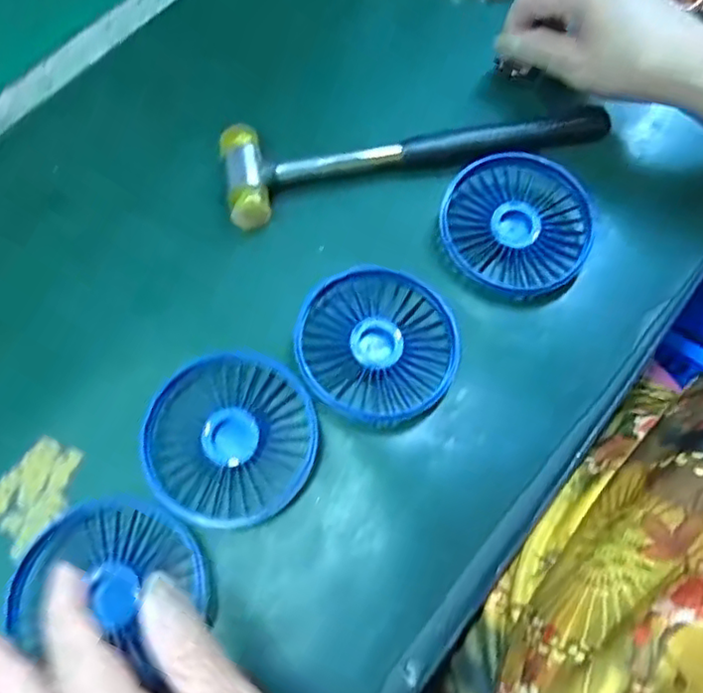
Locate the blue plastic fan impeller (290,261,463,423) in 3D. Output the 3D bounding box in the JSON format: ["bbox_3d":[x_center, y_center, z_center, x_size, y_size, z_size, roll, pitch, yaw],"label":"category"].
[{"bbox_3d":[0.014,-0.003,0.344,0.087,0.018,0.080,-2,67,-1],"label":"blue plastic fan impeller"}]

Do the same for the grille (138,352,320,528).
[{"bbox_3d":[-0.064,0.047,0.326,0.086,0.017,0.083,0,67,0],"label":"grille"}]

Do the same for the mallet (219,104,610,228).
[{"bbox_3d":[0.041,-0.129,0.396,0.240,0.025,0.057,-14,67,-6],"label":"mallet"}]

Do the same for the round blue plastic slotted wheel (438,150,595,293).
[{"bbox_3d":[0.098,-0.073,0.371,0.086,0.020,0.080,0,67,0],"label":"round blue plastic slotted wheel"}]

